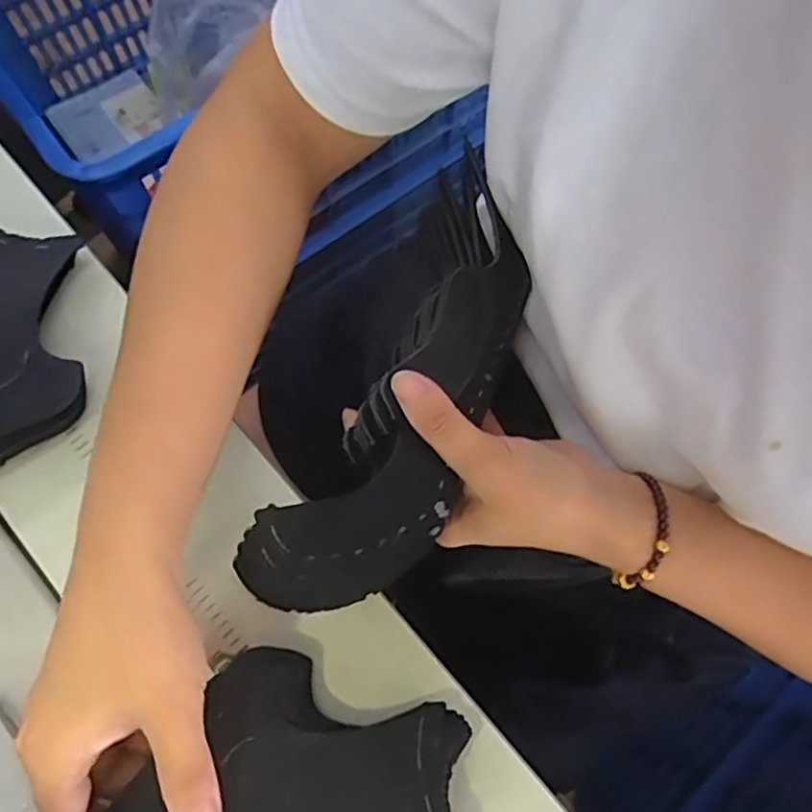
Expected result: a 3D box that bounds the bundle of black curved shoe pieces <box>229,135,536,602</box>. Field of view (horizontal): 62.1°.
[{"bbox_3d":[0.005,-0.009,0.314,0.068,0.041,0.224,24,72,7],"label":"bundle of black curved shoe pieces"}]

